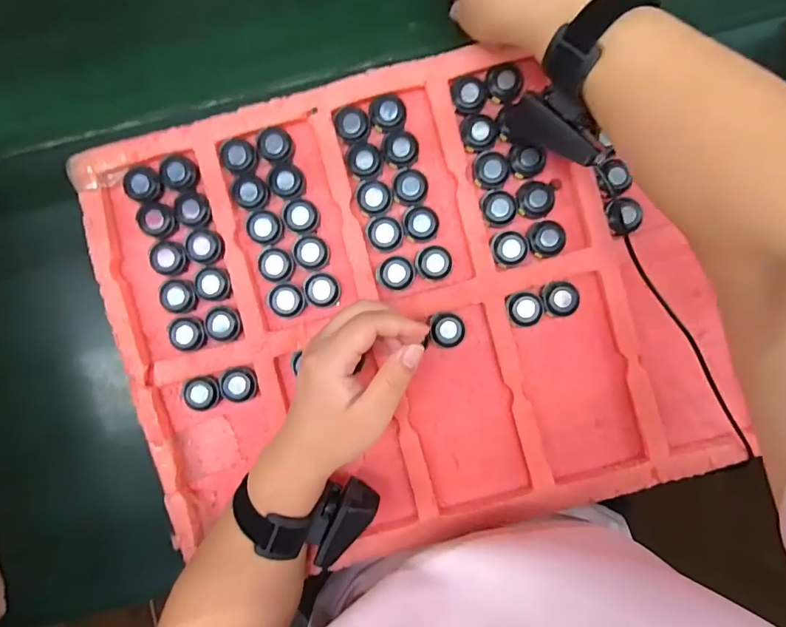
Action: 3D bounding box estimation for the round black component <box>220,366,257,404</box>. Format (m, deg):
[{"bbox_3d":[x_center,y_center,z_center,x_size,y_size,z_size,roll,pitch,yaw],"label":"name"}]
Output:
[{"bbox_3d":[-0.126,0.059,0.373,0.028,0.006,0.030,0,88,0],"label":"round black component"}]

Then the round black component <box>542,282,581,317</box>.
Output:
[{"bbox_3d":[0.137,-0.012,0.373,0.029,0.014,0.027,0,88,0],"label":"round black component"}]

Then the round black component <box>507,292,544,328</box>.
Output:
[{"bbox_3d":[0.109,-0.003,0.376,0.028,0.013,0.028,0,88,0],"label":"round black component"}]

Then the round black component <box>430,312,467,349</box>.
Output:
[{"bbox_3d":[0.045,0.014,0.374,0.027,0.012,0.029,0,88,0],"label":"round black component"}]

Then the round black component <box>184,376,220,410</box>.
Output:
[{"bbox_3d":[-0.155,0.065,0.373,0.028,0.014,0.027,0,88,0],"label":"round black component"}]

